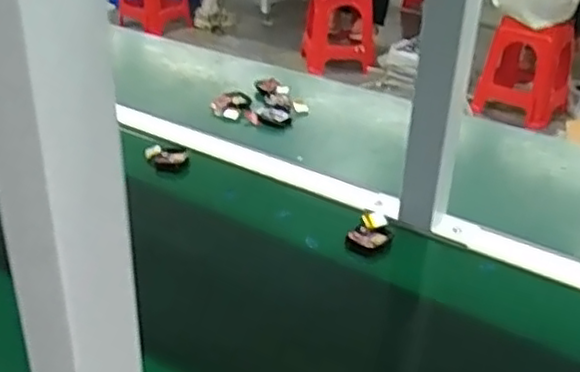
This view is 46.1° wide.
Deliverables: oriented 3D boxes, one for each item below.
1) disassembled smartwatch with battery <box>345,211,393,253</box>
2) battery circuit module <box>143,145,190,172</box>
[{"bbox_3d":[0.083,0.049,0.695,0.037,0.023,0.045,21,32,29],"label":"disassembled smartwatch with battery"},{"bbox_3d":[-0.152,-0.034,0.834,0.052,0.019,0.034,11,28,12],"label":"battery circuit module"}]

